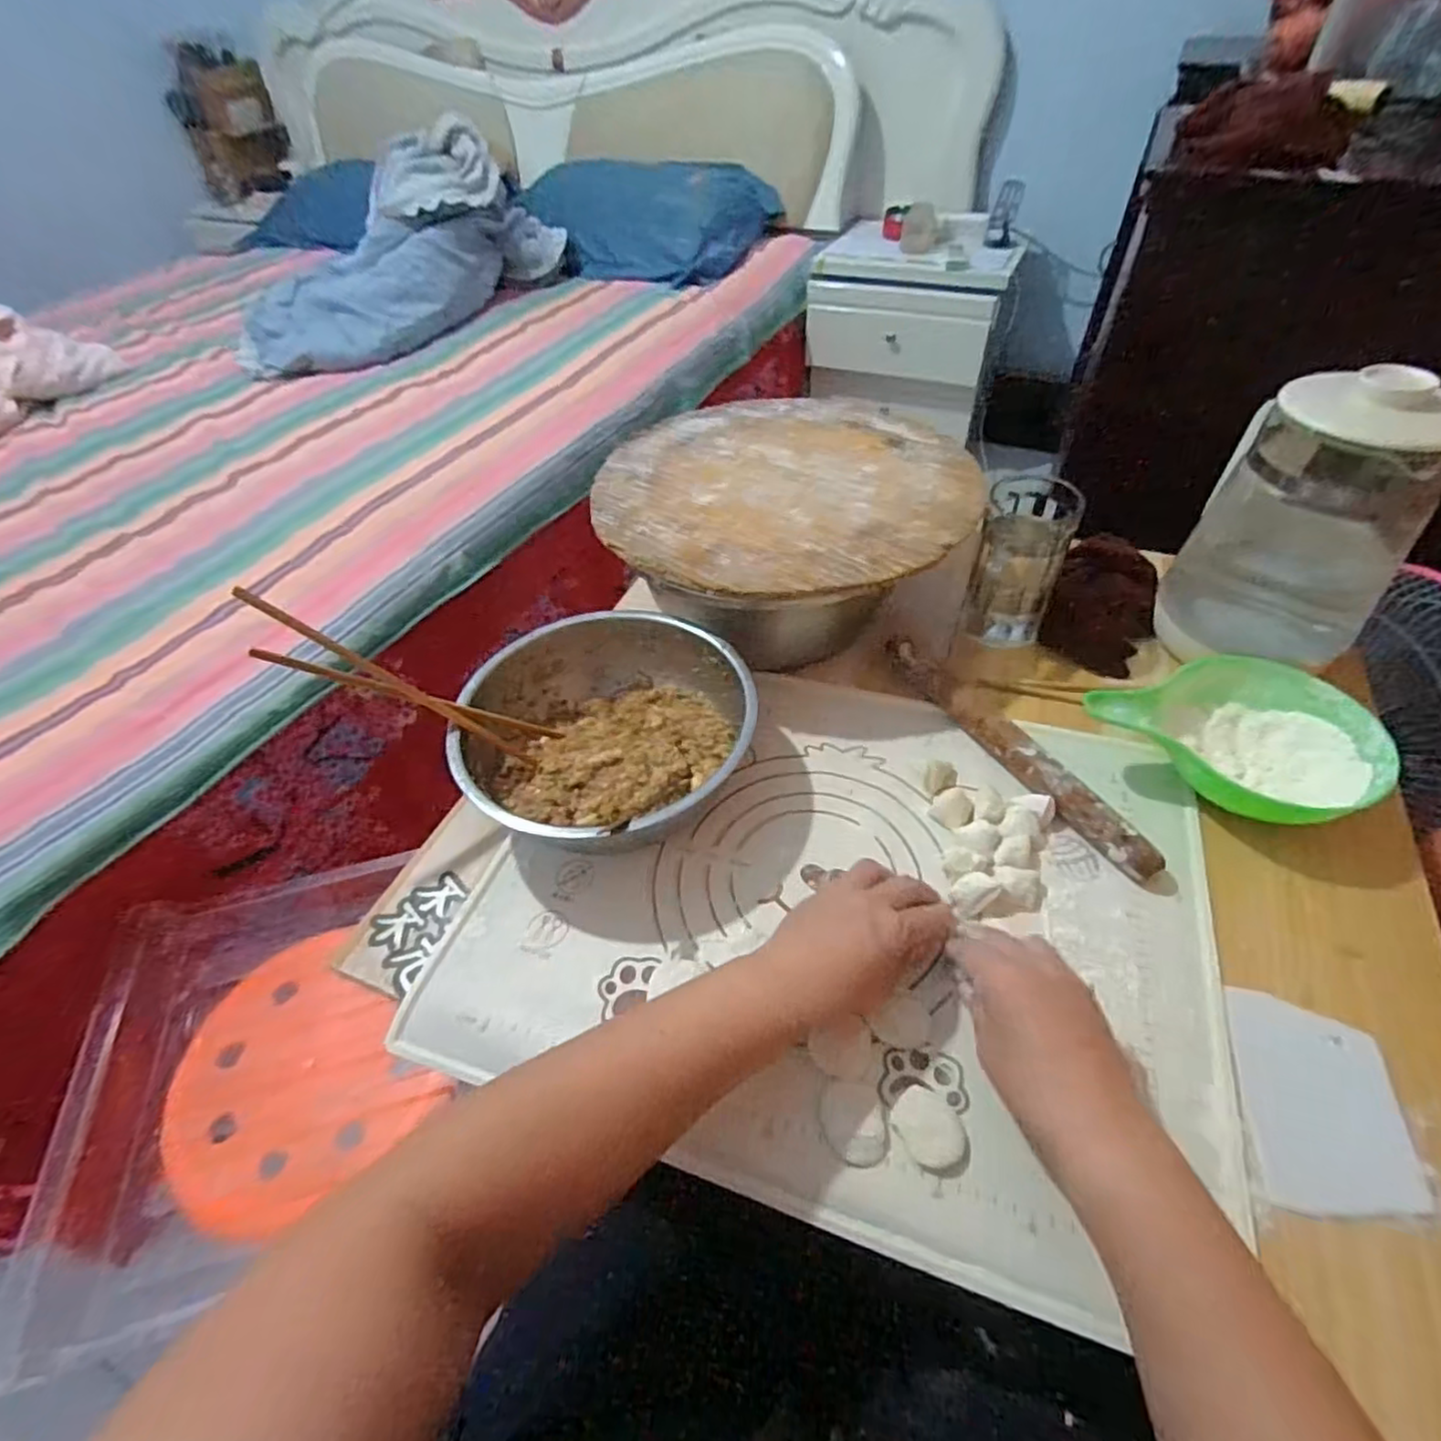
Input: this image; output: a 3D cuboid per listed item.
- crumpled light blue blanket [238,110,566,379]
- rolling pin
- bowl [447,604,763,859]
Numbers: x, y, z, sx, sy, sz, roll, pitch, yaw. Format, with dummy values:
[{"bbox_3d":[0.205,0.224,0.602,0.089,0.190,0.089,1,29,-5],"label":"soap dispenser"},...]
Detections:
[{"bbox_3d":[-0.670,-0.961,1.459,0.358,0.299,0.759,33,72,28],"label":"crumpled light blue blanket"},{"bbox_3d":[0.231,0.022,0.559,0.024,0.033,0.270,-27,53,-18],"label":"rolling pin"},{"bbox_3d":[-0.088,0.007,0.562,0.220,0.080,0.215,-2,49,2],"label":"bowl"}]

